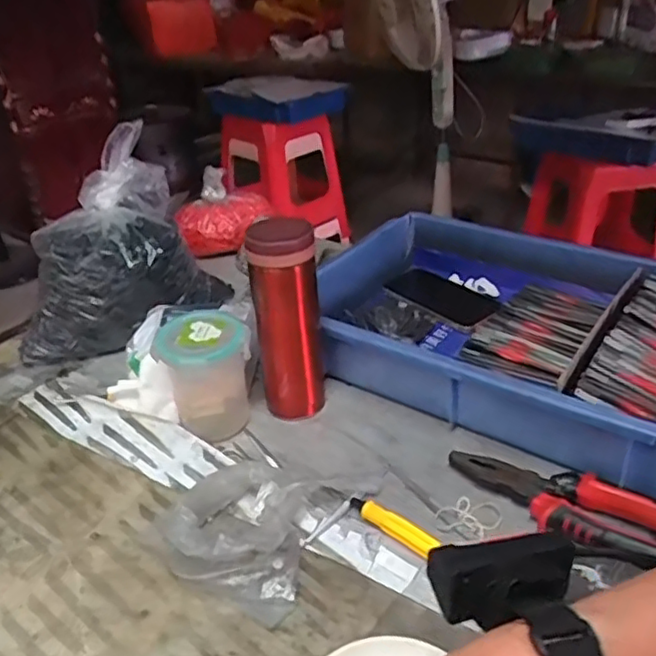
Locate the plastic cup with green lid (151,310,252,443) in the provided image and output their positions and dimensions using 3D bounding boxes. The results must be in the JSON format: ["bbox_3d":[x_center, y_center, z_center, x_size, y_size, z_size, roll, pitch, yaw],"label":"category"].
[{"bbox_3d":[-0.110,0.047,0.597,0.082,0.105,0.072,-9,30,-9],"label":"plastic cup with green lid"}]

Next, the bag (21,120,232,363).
[{"bbox_3d":[-0.242,-0.084,0.733,0.192,0.207,0.158,0,30,6],"label":"bag"}]

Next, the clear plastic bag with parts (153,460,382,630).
[{"bbox_3d":[-0.055,0.140,0.513,0.134,0.031,0.152,14,34,28],"label":"clear plastic bag with parts"}]

